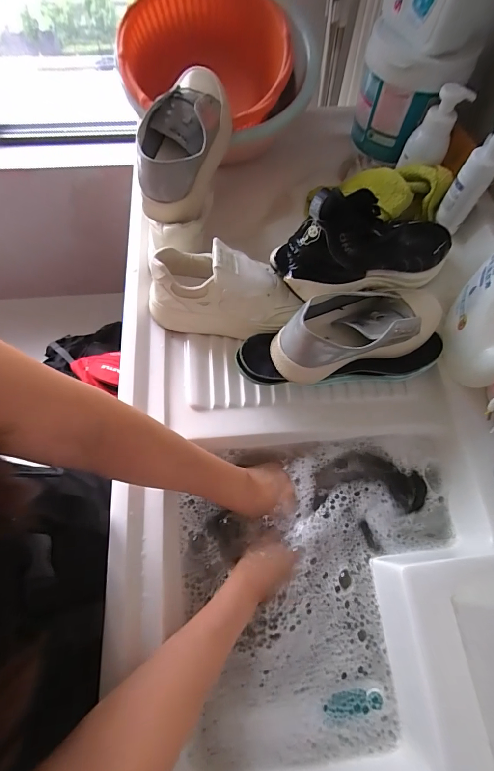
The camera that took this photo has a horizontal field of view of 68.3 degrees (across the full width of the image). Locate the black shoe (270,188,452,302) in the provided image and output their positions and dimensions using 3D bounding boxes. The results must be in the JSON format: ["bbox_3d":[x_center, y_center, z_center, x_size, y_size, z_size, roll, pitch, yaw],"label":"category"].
[{"bbox_3d":[0.185,-0.200,0.506,0.303,0.112,0.103,-10,63,-27],"label":"black shoe"}]

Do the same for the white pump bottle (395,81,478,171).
[{"bbox_3d":[0.298,-0.405,0.583,0.068,0.117,0.042,12,66,6],"label":"white pump bottle"}]

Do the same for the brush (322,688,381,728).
[{"bbox_3d":[0.119,0.361,0.412,0.069,0.009,0.025,-10,65,-4],"label":"brush"}]

